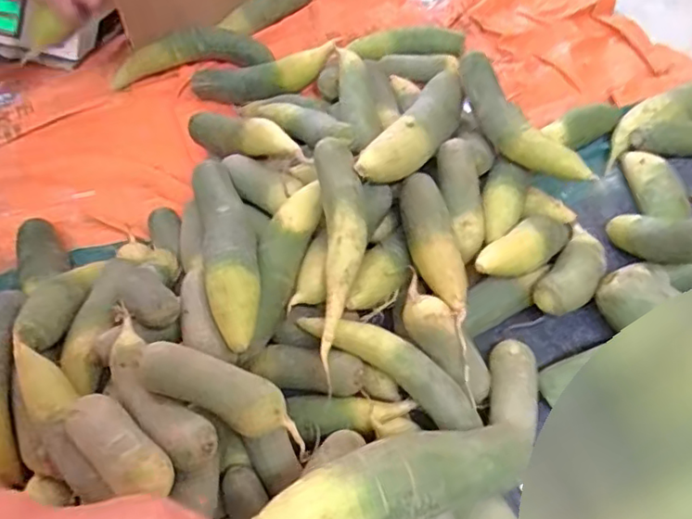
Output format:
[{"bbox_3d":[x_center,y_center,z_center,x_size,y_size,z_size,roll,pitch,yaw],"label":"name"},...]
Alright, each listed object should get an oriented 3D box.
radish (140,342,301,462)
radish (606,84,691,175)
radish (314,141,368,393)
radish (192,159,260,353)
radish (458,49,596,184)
[{"bbox_3d":[-0.108,0.126,0.565,0.173,0.049,0.046,27,54,-7],"label":"radish"},{"bbox_3d":[0.513,-0.228,0.929,0.283,0.053,0.076,-23,54,-15],"label":"radish"},{"bbox_3d":[-0.007,-0.006,0.663,0.055,0.039,0.257,0,75,4],"label":"radish"},{"bbox_3d":[-0.133,-0.027,0.669,0.058,0.058,0.268,-14,52,-8],"label":"radish"},{"bbox_3d":[0.218,-0.177,0.776,0.062,0.077,0.232,-21,54,-13],"label":"radish"}]

